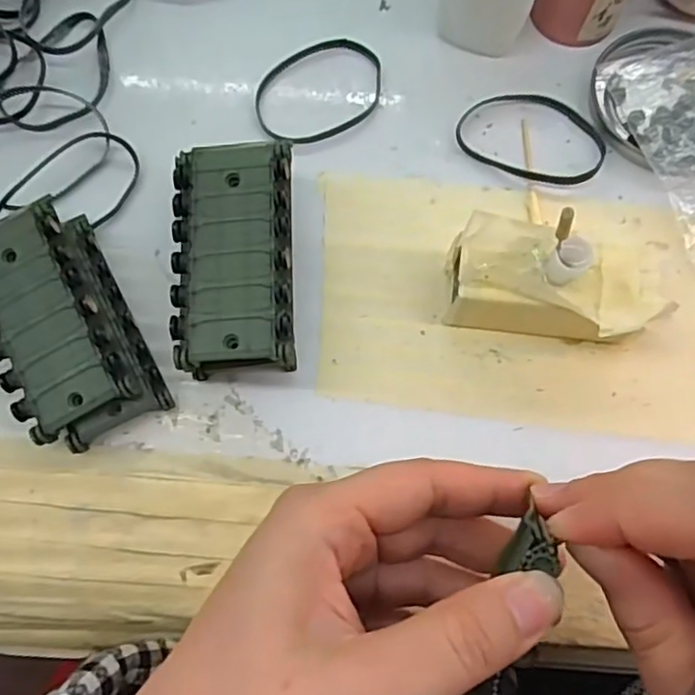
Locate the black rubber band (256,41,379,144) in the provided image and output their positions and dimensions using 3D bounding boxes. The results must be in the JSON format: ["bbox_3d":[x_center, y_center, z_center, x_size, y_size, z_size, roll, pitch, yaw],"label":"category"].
[{"bbox_3d":[-0.014,-0.127,0.315,0.068,0.004,0.049,-33,76,-11],"label":"black rubber band"}]

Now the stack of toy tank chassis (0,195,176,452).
[{"bbox_3d":[-0.116,-0.009,0.260,0.052,0.028,0.094,-26,75,-9],"label":"stack of toy tank chassis"}]

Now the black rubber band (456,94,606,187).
[{"bbox_3d":[0.090,-0.102,0.310,0.070,0.004,0.048,26,74,7],"label":"black rubber band"}]

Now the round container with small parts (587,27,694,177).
[{"bbox_3d":[0.159,-0.122,0.313,0.077,0.010,0.081,0,72,-1],"label":"round container with small parts"}]

